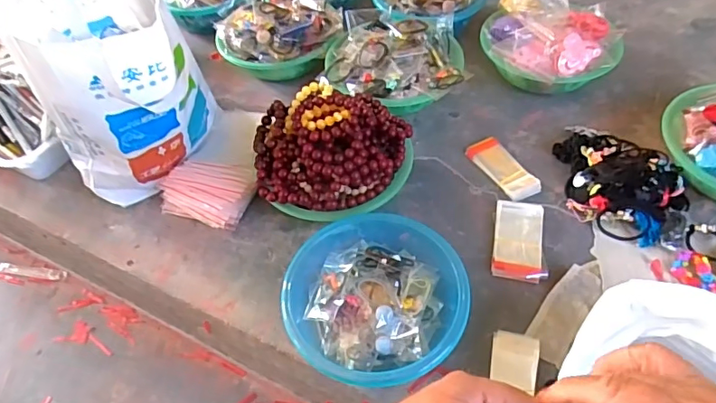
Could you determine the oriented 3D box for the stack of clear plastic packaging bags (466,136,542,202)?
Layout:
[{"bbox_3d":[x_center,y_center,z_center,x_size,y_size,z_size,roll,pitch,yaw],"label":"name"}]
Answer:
[{"bbox_3d":[0.231,-0.053,0.819,0.058,0.019,0.131,-24,54,-14],"label":"stack of clear plastic packaging bags"}]

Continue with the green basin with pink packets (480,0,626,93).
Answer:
[{"bbox_3d":[0.347,-0.285,0.929,0.231,0.111,0.219,-2,52,3],"label":"green basin with pink packets"}]

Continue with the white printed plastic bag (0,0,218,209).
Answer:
[{"bbox_3d":[-0.349,-0.169,0.763,0.209,0.308,0.234,-11,52,-4],"label":"white printed plastic bag"}]

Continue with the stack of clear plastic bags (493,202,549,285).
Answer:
[{"bbox_3d":[0.230,0.056,0.728,0.070,0.019,0.124,5,53,8],"label":"stack of clear plastic bags"}]

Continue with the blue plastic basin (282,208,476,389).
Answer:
[{"bbox_3d":[0.019,0.121,0.658,0.223,0.082,0.230,-12,52,-5],"label":"blue plastic basin"}]

